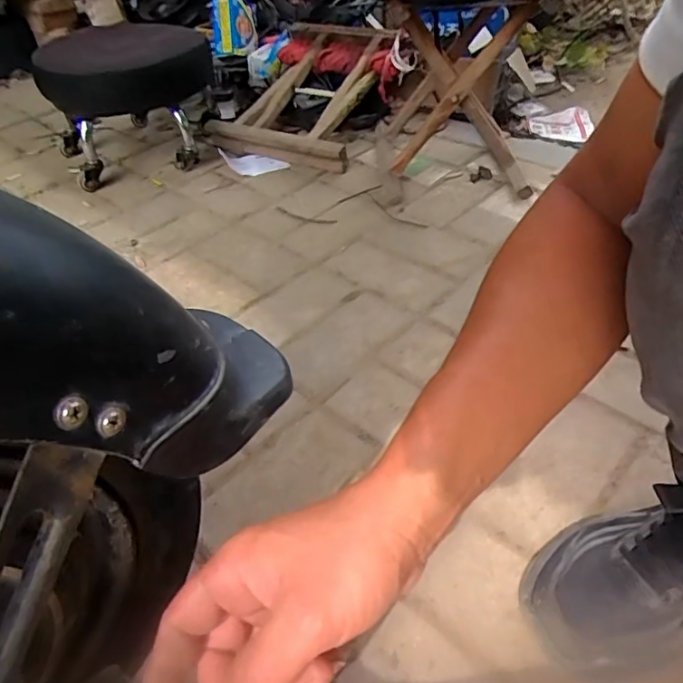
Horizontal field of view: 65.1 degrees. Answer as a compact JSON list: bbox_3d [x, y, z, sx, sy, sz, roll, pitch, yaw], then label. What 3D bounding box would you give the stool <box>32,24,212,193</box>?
[{"bbox_3d":[-0.439,-0.515,1.127,0.322,0.227,0.319,-13,44,-11],"label":"stool"}]

